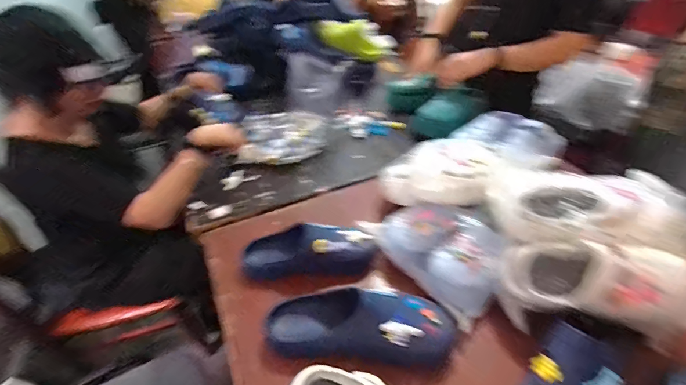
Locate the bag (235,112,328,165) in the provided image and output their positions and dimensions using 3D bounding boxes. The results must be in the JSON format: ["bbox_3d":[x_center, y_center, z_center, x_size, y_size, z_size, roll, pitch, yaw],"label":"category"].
[{"bbox_3d":[-0.193,-0.175,1.049,0.273,0.077,0.220,-1,41,1],"label":"bag"}]

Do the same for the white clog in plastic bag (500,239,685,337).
[{"bbox_3d":[0.409,0.142,0.552,0.273,0.125,0.086,9,1,12],"label":"white clog in plastic bag"}]

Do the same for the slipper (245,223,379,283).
[{"bbox_3d":[-0.070,0.120,0.687,0.266,0.078,0.083,-3,41,0],"label":"slipper"}]

